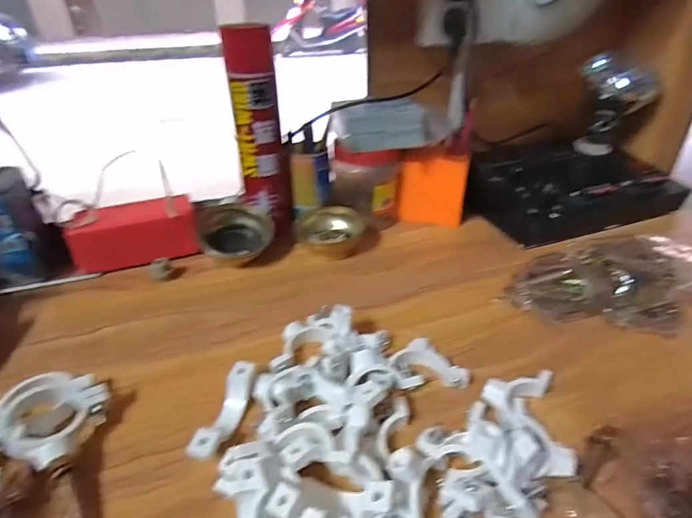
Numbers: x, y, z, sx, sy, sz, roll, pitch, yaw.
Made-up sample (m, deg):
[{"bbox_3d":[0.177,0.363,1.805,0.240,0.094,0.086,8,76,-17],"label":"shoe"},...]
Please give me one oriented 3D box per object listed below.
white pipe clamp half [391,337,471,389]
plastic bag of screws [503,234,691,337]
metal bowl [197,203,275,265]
[{"bbox_3d":[0.077,0.100,0.401,0.068,0.012,0.054,-2,34,-2],"label":"white pipe clamp half"},{"bbox_3d":[0.299,0.024,0.463,0.231,0.067,0.099,2,34,4],"label":"plastic bag of screws"},{"bbox_3d":[-0.149,-0.031,0.577,0.100,0.065,0.081,-8,35,-11],"label":"metal bowl"}]

